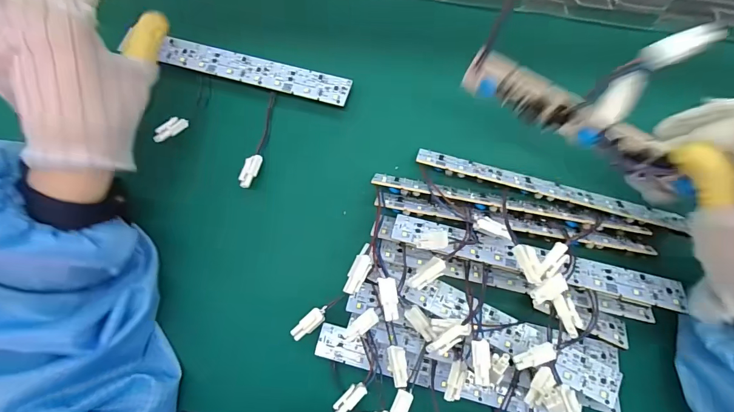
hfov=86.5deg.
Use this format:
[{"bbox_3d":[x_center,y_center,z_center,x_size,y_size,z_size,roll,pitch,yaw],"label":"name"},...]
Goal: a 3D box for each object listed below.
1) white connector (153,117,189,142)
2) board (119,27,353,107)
[{"bbox_3d":[-0.144,-0.057,0.286,0.009,0.007,0.028,34,51,7],"label":"white connector"},{"bbox_3d":[-0.086,-0.106,0.306,0.151,0.004,0.027,14,70,4],"label":"board"}]

